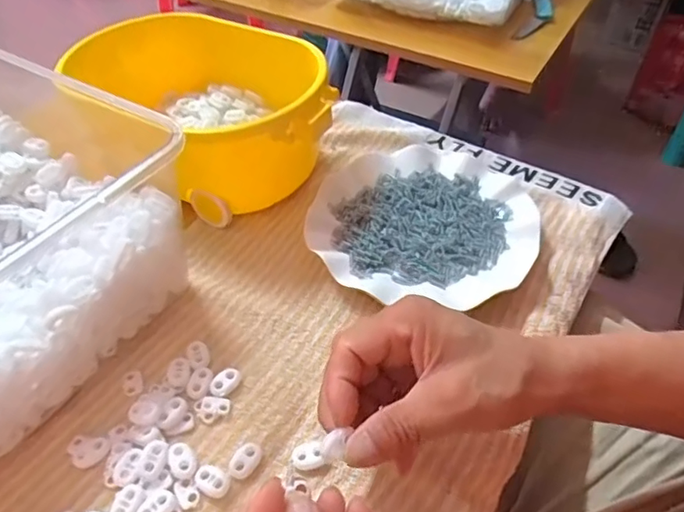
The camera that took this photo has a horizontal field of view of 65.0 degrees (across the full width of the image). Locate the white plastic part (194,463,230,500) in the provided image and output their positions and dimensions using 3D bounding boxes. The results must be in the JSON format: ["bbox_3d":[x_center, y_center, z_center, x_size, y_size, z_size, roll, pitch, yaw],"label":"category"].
[{"bbox_3d":[-0.077,0.135,0.321,0.022,0.006,0.014,24,52,21],"label":"white plastic part"}]

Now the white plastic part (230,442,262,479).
[{"bbox_3d":[-0.059,0.126,0.330,0.016,0.006,0.022,19,50,18],"label":"white plastic part"}]

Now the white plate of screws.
[{"bbox_3d":[0.069,-0.032,0.460,0.182,0.027,0.171,0,47,0],"label":"white plate of screws"}]

